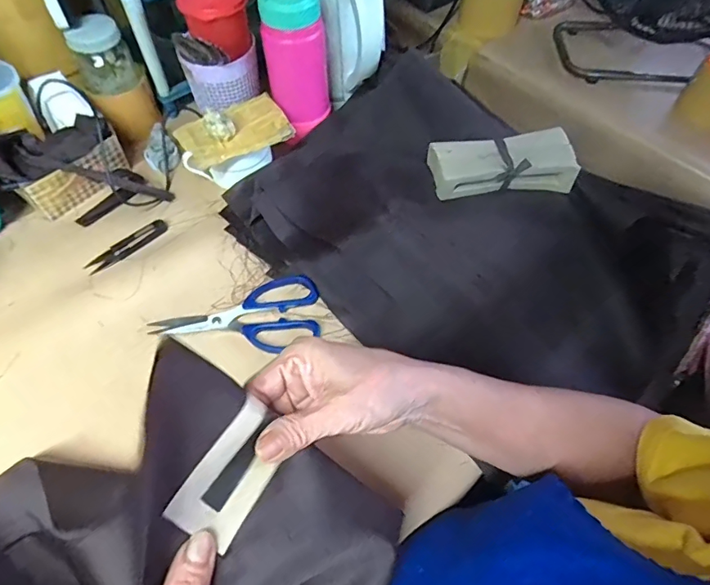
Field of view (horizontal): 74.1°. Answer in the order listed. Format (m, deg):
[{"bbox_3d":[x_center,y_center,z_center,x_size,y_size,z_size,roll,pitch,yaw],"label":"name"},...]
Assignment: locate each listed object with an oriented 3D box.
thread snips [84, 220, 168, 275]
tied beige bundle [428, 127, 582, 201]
[{"bbox_3d":[-0.265,-0.055,0.548,0.097,0.005,0.028,-37,66,-21],"label":"thread snips"},{"bbox_3d":[0.177,-0.156,0.563,0.166,0.038,0.063,-4,59,-4],"label":"tied beige bundle"}]

